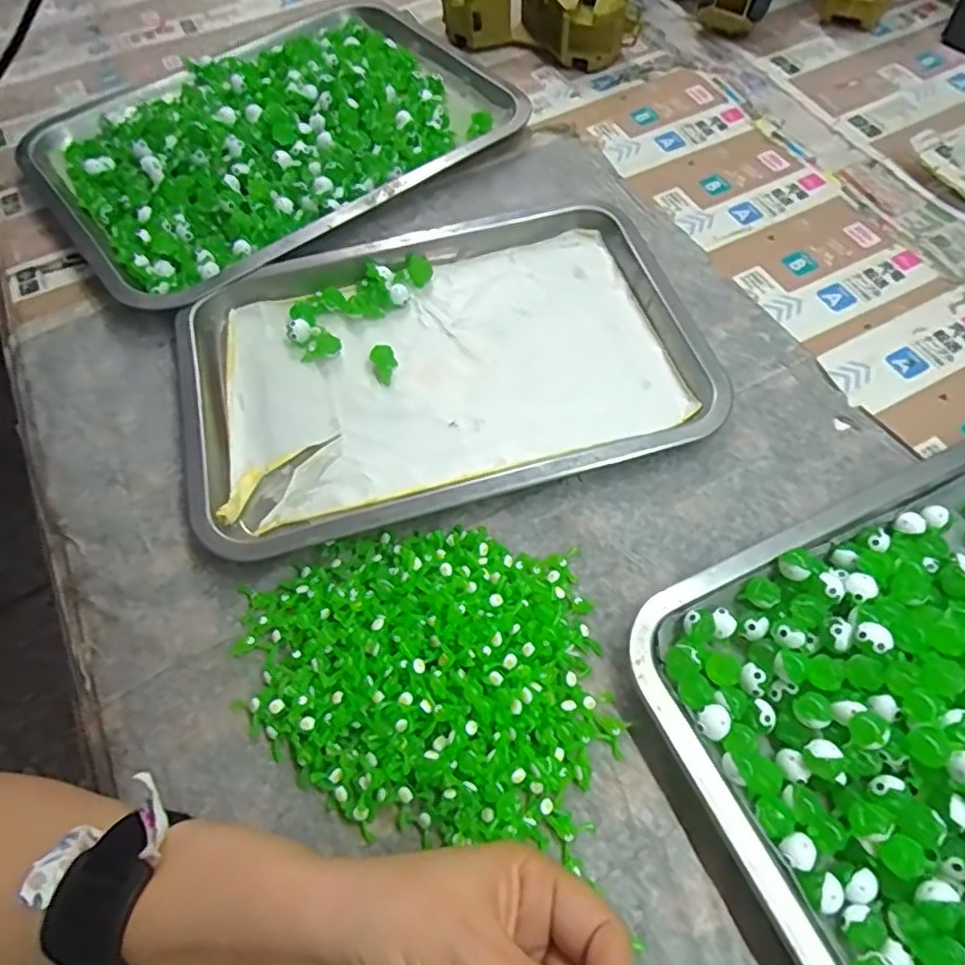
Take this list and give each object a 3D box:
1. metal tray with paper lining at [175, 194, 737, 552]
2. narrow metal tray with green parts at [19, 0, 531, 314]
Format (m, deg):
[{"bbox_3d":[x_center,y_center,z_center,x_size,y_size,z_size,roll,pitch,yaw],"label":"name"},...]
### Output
[{"bbox_3d":[-0.028,-0.077,0.402,0.308,0.021,0.209,-14,62,-5],"label":"metal tray with paper lining"},{"bbox_3d":[-0.172,-0.291,0.517,0.351,0.037,0.269,-35,65,-15],"label":"narrow metal tray with green parts"}]

